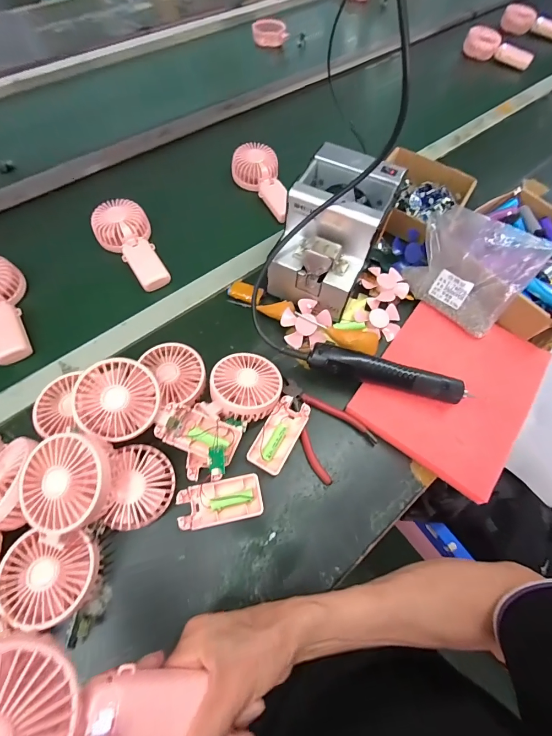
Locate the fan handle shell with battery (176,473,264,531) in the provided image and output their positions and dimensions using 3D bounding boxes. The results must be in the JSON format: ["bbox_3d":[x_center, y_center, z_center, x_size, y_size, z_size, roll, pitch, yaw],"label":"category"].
[{"bbox_3d":[-0.065,0.156,0.393,0.095,0.022,0.047,-10,63,-7],"label":"fan handle shell with battery"}]

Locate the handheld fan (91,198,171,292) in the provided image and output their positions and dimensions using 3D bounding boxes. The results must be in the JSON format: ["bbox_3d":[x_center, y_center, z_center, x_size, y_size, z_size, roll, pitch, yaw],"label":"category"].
[{"bbox_3d":[-0.234,-0.202,0.556,0.084,0.030,0.174,-30,82,-16],"label":"handheld fan"}]

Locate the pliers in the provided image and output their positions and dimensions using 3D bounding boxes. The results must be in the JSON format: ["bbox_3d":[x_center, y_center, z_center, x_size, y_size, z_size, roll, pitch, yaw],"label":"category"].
[{"bbox_3d":[0.054,0.073,0.448,0.090,0.019,0.136,-37,70,-19],"label":"pliers"}]

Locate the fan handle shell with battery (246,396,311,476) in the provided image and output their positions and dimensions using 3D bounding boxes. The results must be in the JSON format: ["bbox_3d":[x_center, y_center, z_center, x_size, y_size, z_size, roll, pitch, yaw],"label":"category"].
[{"bbox_3d":[0.004,0.085,0.432,0.047,0.024,0.096,26,65,11],"label":"fan handle shell with battery"}]

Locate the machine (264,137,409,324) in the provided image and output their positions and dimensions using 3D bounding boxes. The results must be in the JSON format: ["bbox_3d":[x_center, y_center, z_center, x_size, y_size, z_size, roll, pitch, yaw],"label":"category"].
[{"bbox_3d":[0.080,-0.190,0.495,0.128,0.143,0.187,23,64,10],"label":"machine"}]

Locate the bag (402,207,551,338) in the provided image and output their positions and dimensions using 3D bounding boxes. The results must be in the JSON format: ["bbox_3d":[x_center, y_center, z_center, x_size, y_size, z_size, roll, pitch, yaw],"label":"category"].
[{"bbox_3d":[0.279,-0.152,0.493,0.103,0.129,0.165,-38,70,-19],"label":"bag"}]

